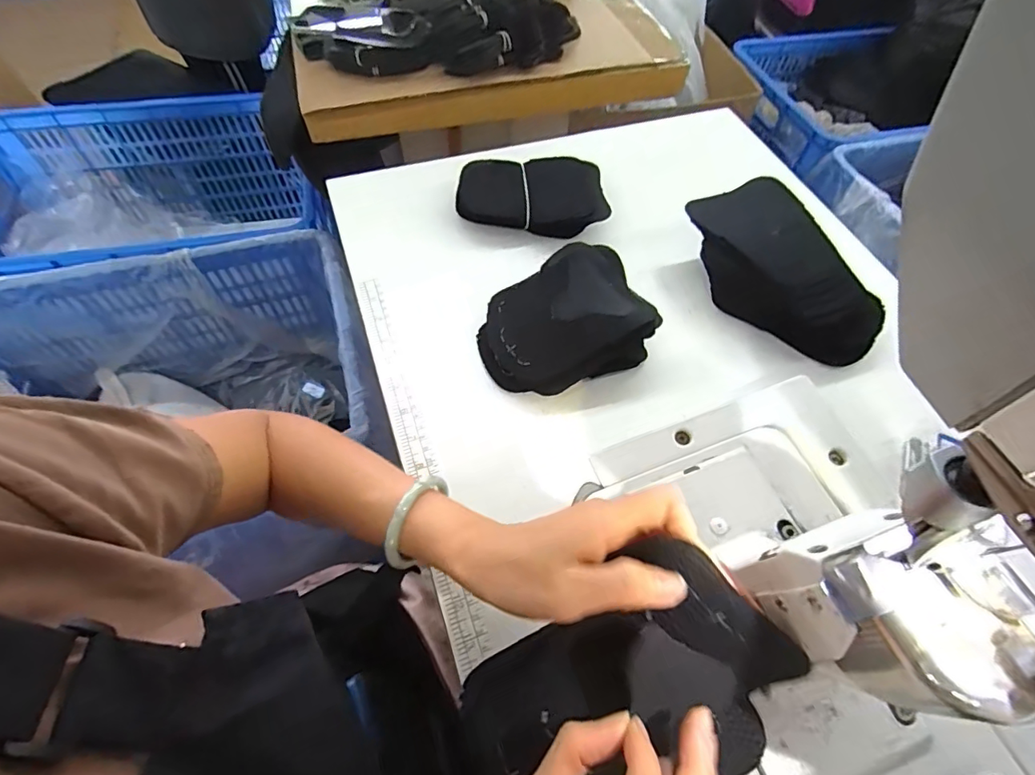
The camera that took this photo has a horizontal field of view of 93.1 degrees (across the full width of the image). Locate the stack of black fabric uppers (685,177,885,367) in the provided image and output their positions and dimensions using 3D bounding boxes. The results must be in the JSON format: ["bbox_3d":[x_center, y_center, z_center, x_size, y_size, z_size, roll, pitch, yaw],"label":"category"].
[{"bbox_3d":[0.247,-0.106,0.465,0.109,0.068,0.199,-25,63,-17],"label":"stack of black fabric uppers"}]

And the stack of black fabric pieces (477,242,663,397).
[{"bbox_3d":[0.038,-0.057,0.431,0.139,0.052,0.109,-22,62,-16],"label":"stack of black fabric pieces"}]

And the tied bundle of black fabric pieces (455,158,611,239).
[{"bbox_3d":[0.013,-0.203,0.523,0.152,0.036,0.100,-2,59,-4],"label":"tied bundle of black fabric pieces"}]

